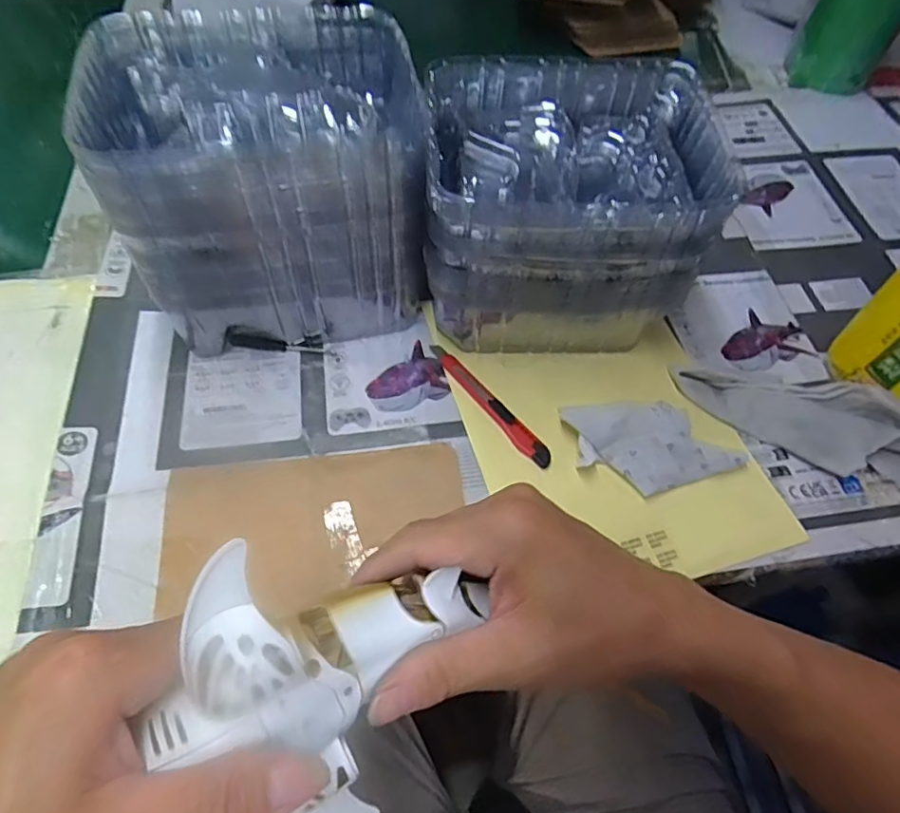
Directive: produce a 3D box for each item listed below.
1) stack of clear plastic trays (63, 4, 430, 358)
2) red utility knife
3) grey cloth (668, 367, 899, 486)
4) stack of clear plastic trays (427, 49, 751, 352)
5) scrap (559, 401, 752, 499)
[{"bbox_3d":[-0.133,-0.171,0.437,0.202,0.191,0.177,-9,60,-9],"label":"stack of clear plastic trays"},{"bbox_3d":[0.030,-0.004,0.456,0.017,0.006,0.138,-34,67,-21],"label":"red utility knife"},{"bbox_3d":[0.286,0.007,0.448,0.204,0.020,0.071,29,92,11],"label":"grey cloth"},{"bbox_3d":[0.082,-0.150,0.458,0.202,0.158,0.167,0,59,-3],"label":"stack of clear plastic trays"},{"bbox_3d":[0.155,0.030,0.429,0.127,0.015,0.067,-2,77,-1],"label":"scrap"}]

